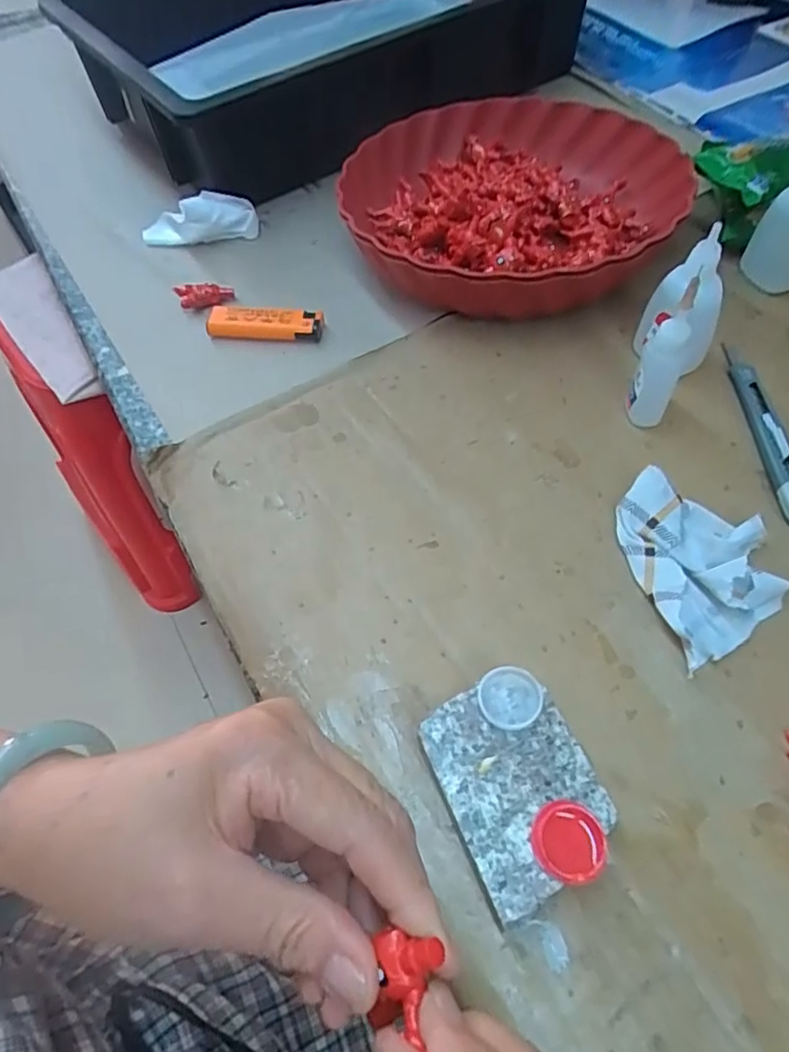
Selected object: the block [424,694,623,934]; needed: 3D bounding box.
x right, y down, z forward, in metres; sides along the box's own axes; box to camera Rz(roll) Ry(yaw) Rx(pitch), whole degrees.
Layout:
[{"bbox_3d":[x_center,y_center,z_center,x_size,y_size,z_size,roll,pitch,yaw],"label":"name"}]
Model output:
[{"bbox_3d":[0.051,0.110,0.262,0.059,0.019,0.080,-22,58,-10],"label":"block"}]

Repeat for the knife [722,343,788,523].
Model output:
[{"bbox_3d":[0.217,-0.056,0.360,0.017,0.009,0.130,0,57,4],"label":"knife"}]

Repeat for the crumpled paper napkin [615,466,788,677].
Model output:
[{"bbox_3d":[0.157,0.016,0.318,0.068,0.018,0.098,-13,57,-5],"label":"crumpled paper napkin"}]

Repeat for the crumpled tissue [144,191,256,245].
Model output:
[{"bbox_3d":[-0.161,-0.245,0.501,0.097,0.038,0.029,-5,57,0],"label":"crumpled tissue"}]

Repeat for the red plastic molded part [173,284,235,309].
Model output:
[{"bbox_3d":[-0.140,-0.171,0.460,0.042,0.017,0.010,-3,57,2],"label":"red plastic molded part"}]

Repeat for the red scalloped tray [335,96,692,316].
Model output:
[{"bbox_3d":[0.079,-0.241,0.462,0.235,0.049,0.249,30,63,21],"label":"red scalloped tray"}]

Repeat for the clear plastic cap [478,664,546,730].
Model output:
[{"bbox_3d":[0.051,0.075,0.272,0.028,0.004,0.026,-3,63,6],"label":"clear plastic cap"}]

